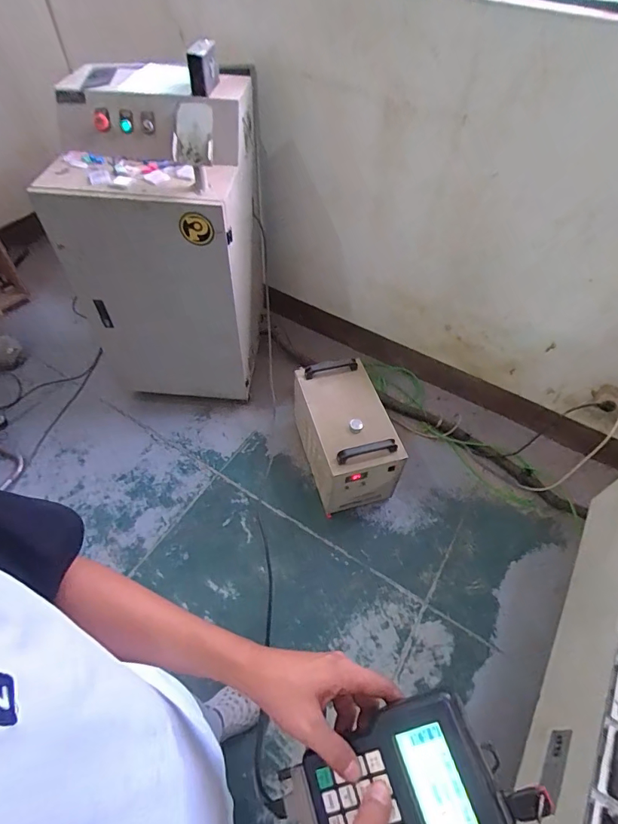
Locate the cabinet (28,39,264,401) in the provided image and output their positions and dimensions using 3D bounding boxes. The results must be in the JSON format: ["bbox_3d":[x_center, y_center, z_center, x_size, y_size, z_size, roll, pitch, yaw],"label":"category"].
[{"bbox_3d":[-0.528,-0.636,1.681,0.660,1.058,0.678,4,53,0],"label":"cabinet"}]

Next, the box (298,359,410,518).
[{"bbox_3d":[0.120,0.078,1.624,0.280,0.351,0.494,-11,54,-11],"label":"box"}]

